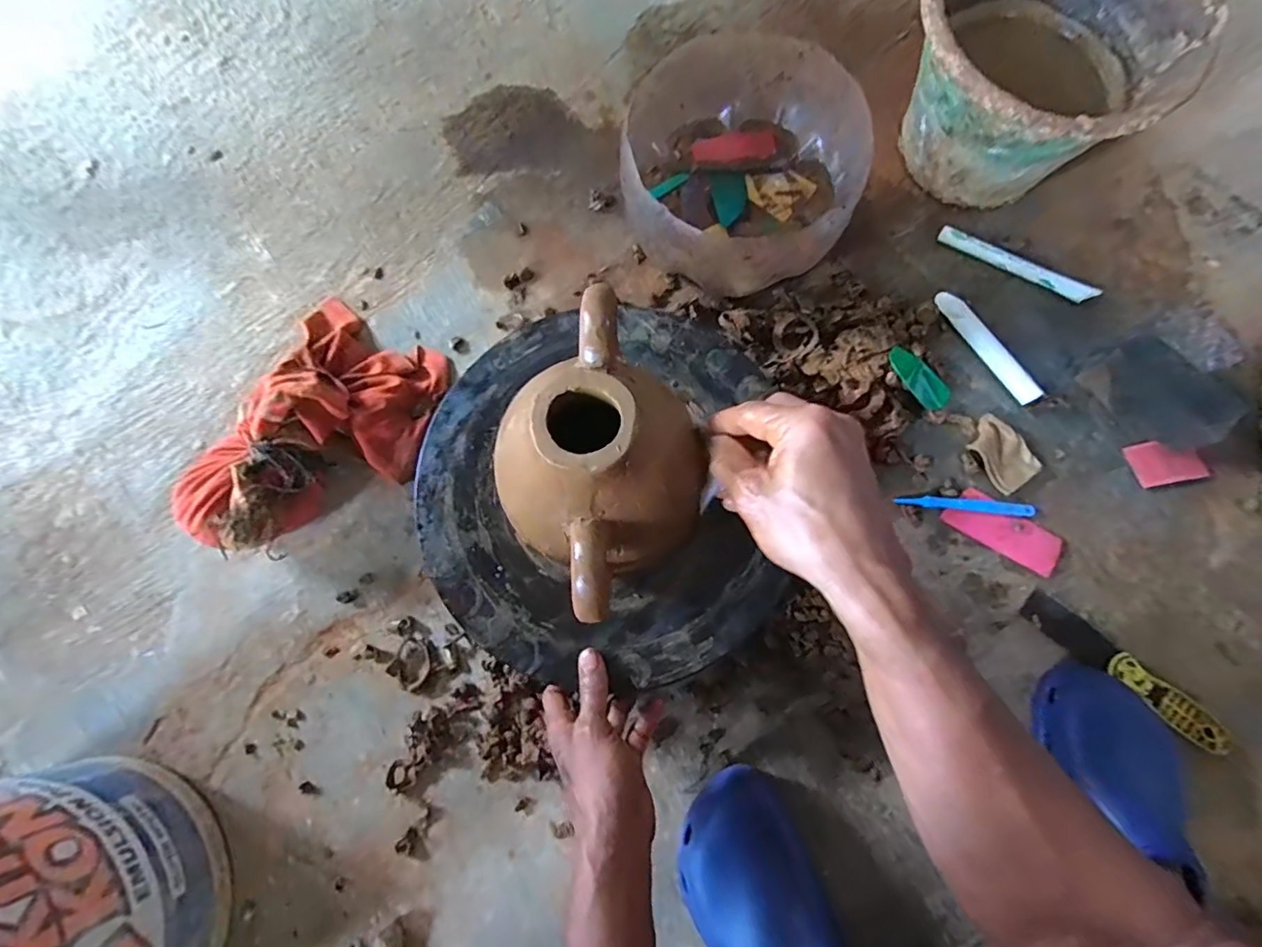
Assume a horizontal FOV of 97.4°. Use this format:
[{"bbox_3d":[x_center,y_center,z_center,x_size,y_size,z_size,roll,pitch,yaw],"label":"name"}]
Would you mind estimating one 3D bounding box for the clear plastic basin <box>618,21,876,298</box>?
[{"bbox_3d":[0.114,-0.317,0.597,0.230,0.125,0.250,0,77,1],"label":"clear plastic basin"}]

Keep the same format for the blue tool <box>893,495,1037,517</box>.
[{"bbox_3d":[0.341,0.032,0.566,0.135,0.004,0.013,6,77,2],"label":"blue tool"}]

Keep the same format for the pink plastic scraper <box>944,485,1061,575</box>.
[{"bbox_3d":[0.380,0.057,0.564,0.111,0.005,0.048,31,79,8],"label":"pink plastic scraper"}]

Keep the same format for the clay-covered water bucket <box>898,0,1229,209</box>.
[{"bbox_3d":[0.410,-0.410,0.590,0.239,0.169,0.251,0,77,1],"label":"clay-covered water bucket"}]

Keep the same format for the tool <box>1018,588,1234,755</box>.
[{"bbox_3d":[0.468,0.186,0.525,0.197,0.017,0.036,39,80,9],"label":"tool"}]

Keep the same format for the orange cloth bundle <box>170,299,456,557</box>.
[{"bbox_3d":[-0.320,-0.047,0.562,0.191,0.083,0.273,24,78,6],"label":"orange cloth bundle"}]

